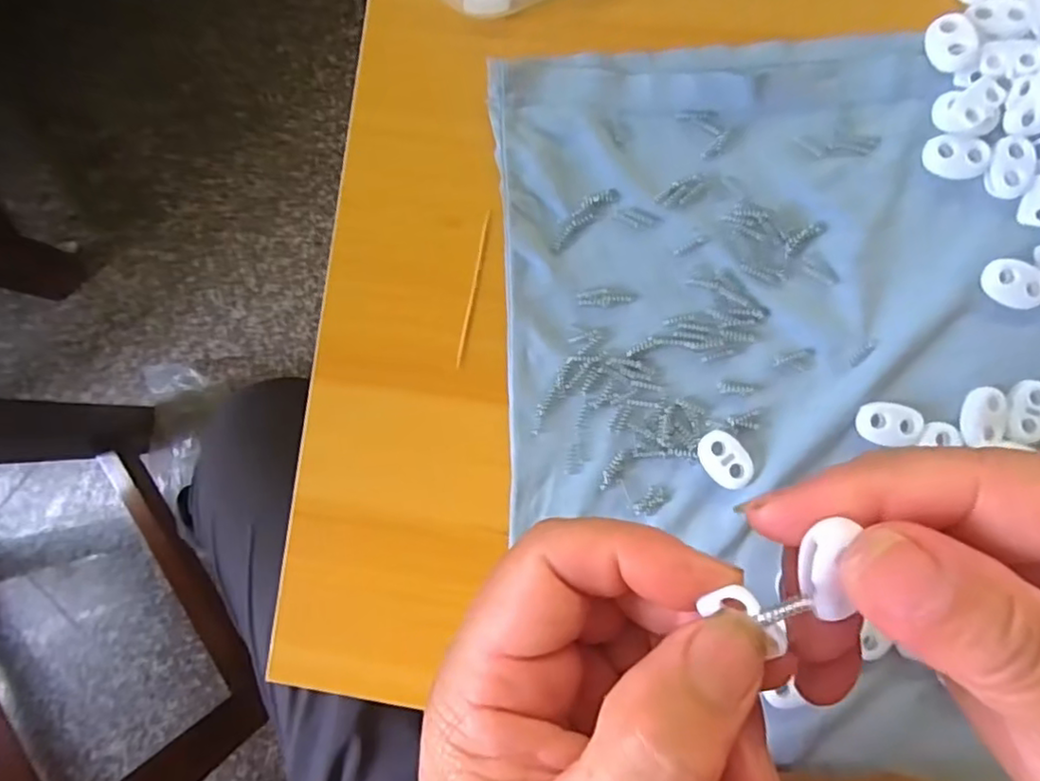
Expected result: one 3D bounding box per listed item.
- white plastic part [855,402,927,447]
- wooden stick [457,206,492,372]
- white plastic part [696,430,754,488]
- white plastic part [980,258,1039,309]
[{"bbox_3d":[0.132,0.012,0.227,0.022,0.004,0.015,0,87,6],"label":"white plastic part"},{"bbox_3d":[-0.018,-0.039,0.246,0.004,0.004,0.061,11,88,7],"label":"wooden stick"},{"bbox_3d":[0.075,0.025,0.231,0.015,0.005,0.022,-36,84,3],"label":"white plastic part"},{"bbox_3d":[0.175,-0.037,0.225,0.022,0.005,0.015,25,89,7],"label":"white plastic part"}]

